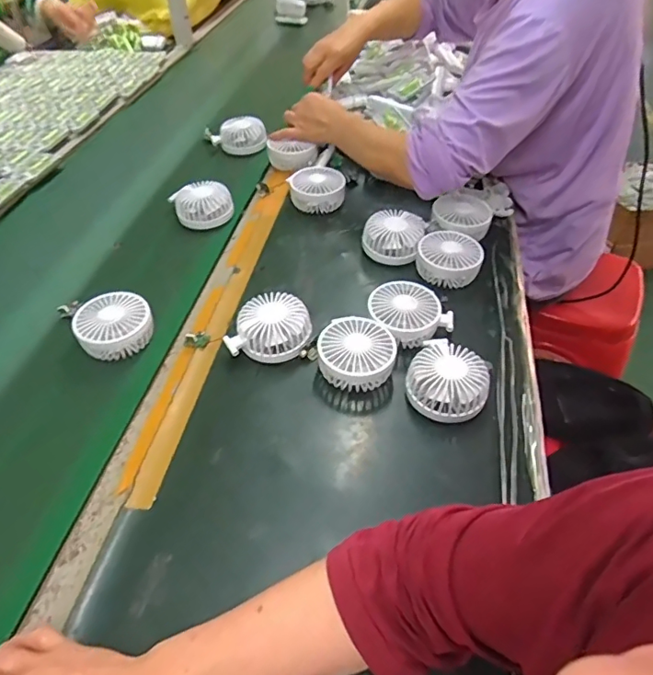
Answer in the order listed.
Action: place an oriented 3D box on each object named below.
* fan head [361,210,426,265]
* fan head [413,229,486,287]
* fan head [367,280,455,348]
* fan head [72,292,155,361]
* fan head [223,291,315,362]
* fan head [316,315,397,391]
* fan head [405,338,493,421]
[{"bbox_3d":[0.097,-0.152,0.750,0.086,0.043,0.086,1,47,-1],"label":"fan head"},{"bbox_3d":[0.172,-0.110,0.716,0.086,0.044,0.086,14,48,11],"label":"fan head"},{"bbox_3d":[0.100,-0.028,0.635,0.088,0.045,0.087,1,47,-1],"label":"fan head"},{"bbox_3d":[-0.261,-0.012,0.630,0.095,0.047,0.079,-12,48,-12],"label":"fan head"},{"bbox_3d":[-0.068,-0.014,0.620,0.102,0.041,0.084,3,47,1],"label":"fan head"},{"bbox_3d":[0.035,0.023,0.597,0.086,0.048,0.087,1,47,-1],"label":"fan head"},{"bbox_3d":[0.134,0.051,0.568,0.089,0.049,0.084,1,47,-1],"label":"fan head"}]

